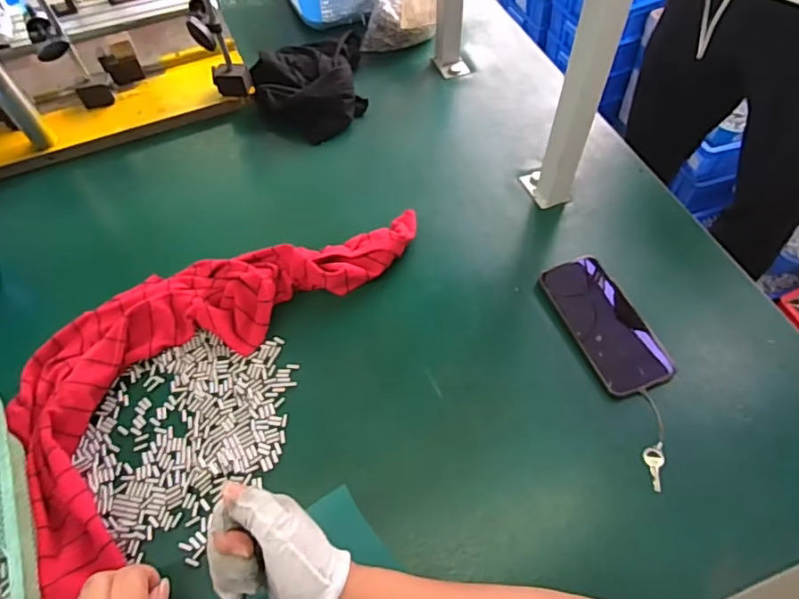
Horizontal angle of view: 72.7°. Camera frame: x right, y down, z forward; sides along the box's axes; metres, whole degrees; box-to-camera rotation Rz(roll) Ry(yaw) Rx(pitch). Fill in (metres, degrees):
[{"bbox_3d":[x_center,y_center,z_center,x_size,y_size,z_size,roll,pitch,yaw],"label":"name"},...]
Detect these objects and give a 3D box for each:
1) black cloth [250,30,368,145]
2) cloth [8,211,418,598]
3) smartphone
[{"bbox_3d":[-0.129,-0.324,0.805,0.172,0.051,0.200,-11,57,-5],"label":"black cloth"},{"bbox_3d":[-0.220,0.043,0.572,0.244,0.039,0.508,27,62,18],"label":"cloth"},{"bbox_3d":[0.219,0.024,0.578,0.073,0.009,0.159,-21,62,-7],"label":"smartphone"}]

